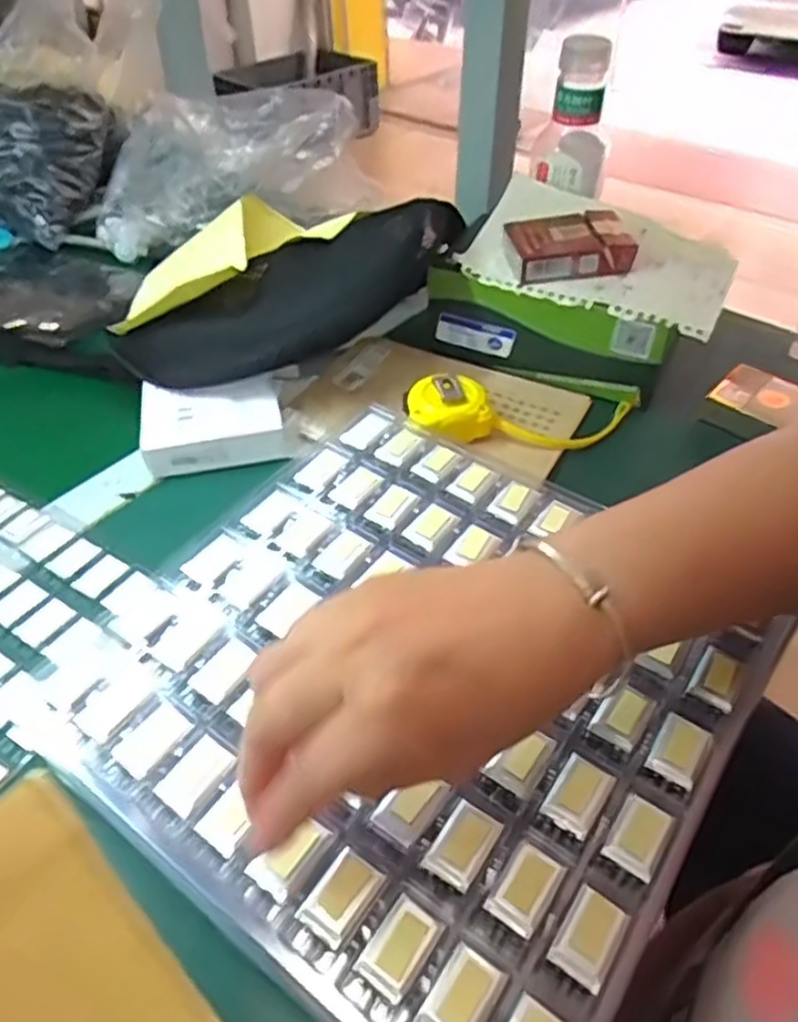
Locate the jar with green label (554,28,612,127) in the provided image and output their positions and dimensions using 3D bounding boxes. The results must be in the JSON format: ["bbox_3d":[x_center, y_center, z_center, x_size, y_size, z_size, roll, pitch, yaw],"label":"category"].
[{"bbox_3d":[0.148,-0.348,0.588,0.039,0.059,0.043,8,45,8],"label":"jar with green label"}]

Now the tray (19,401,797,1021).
[{"bbox_3d":[0.009,0.070,0.341,0.265,0.023,0.261,28,51,26],"label":"tray"}]

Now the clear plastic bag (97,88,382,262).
[{"bbox_3d":[-0.174,-0.330,0.721,0.286,0.152,0.100,-5,39,27],"label":"clear plastic bag"}]

